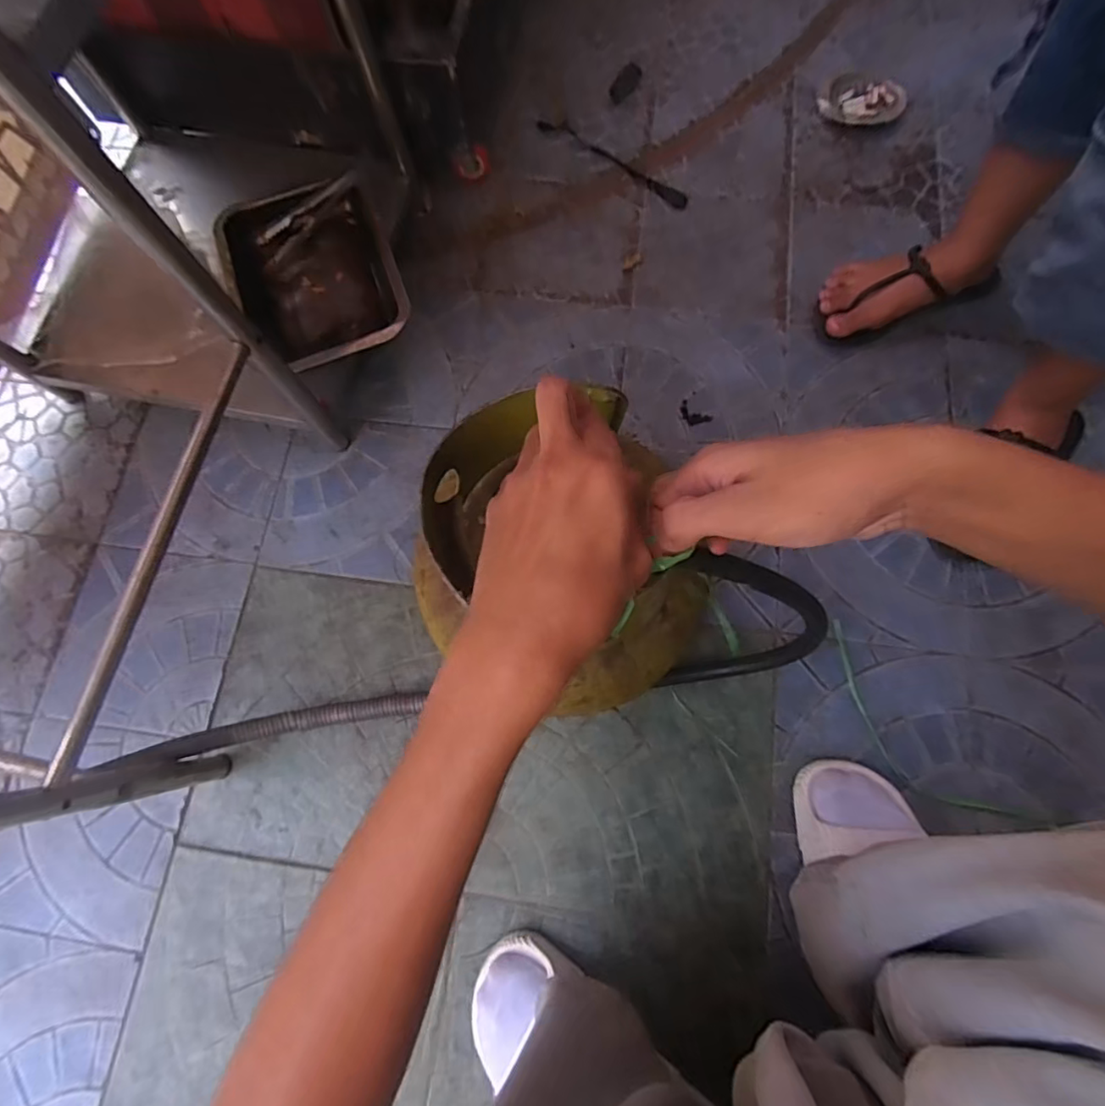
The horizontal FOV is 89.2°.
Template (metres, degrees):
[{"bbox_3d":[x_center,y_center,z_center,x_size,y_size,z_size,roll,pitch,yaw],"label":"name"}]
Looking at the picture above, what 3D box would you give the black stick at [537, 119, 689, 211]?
[{"bbox_3d":[0.082,-0.552,0.779,0.257,0.009,0.030,38,80,11],"label":"black stick"}]

